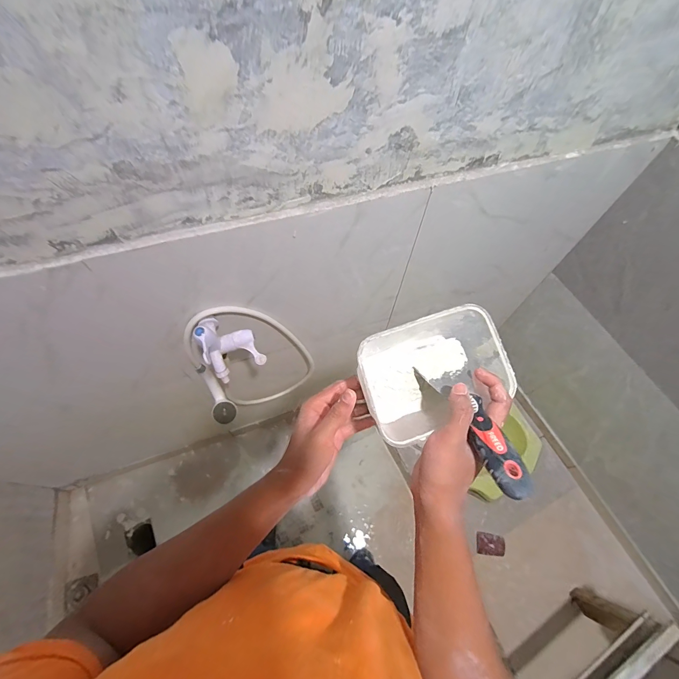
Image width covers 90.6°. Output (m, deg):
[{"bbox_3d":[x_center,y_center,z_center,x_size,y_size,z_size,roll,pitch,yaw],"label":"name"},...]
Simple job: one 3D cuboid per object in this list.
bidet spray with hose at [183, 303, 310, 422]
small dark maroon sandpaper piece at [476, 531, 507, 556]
[{"bbox_3d":[-0.216,0.051,0.834,0.302,0.356,0.120,-23,67,-13],"label":"bidet spray with hose"},{"bbox_3d":[0.562,0.753,1.237,0.103,0.034,0.072,7,64,1],"label":"small dark maroon sandpaper piece"}]

